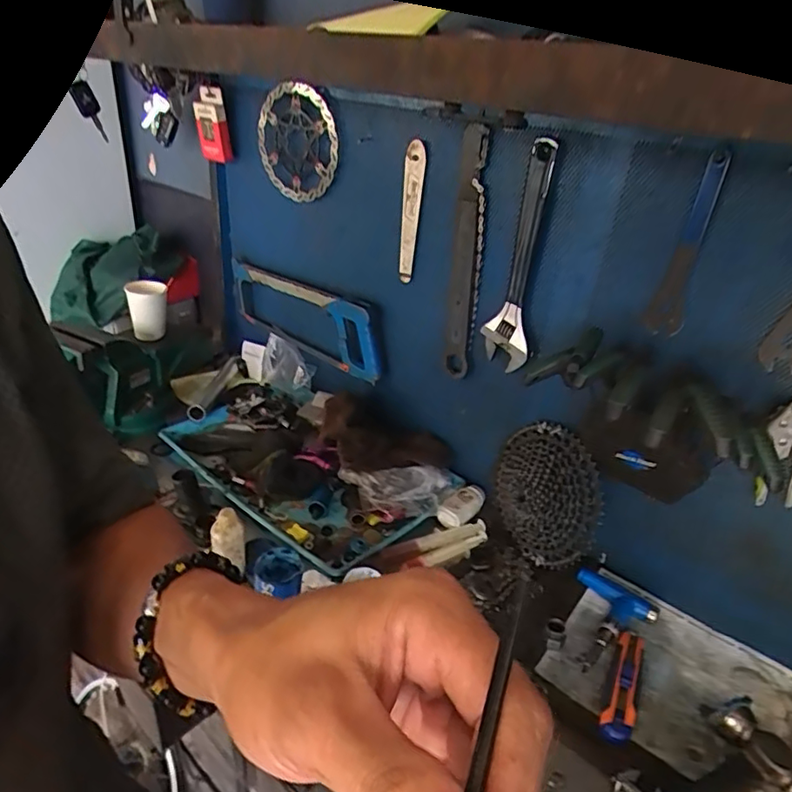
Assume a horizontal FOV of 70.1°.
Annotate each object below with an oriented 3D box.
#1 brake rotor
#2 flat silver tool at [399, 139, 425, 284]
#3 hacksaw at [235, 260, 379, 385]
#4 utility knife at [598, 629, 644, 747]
[{"bbox_3d":[-0.159,-0.398,0.894,0.169,0.169,0.007,36,40,21],"label":"brake rotor"},{"bbox_3d":[0.019,-0.259,0.809,0.033,0.200,0.007,34,46,31],"label":"flat silver tool"},{"bbox_3d":[-0.177,-0.144,1.049,0.380,0.140,0.030,26,35,33],"label":"hacksaw"},{"bbox_3d":[0.260,0.326,0.644,0.031,0.028,0.145,19,31,22],"label":"utility knife"}]

